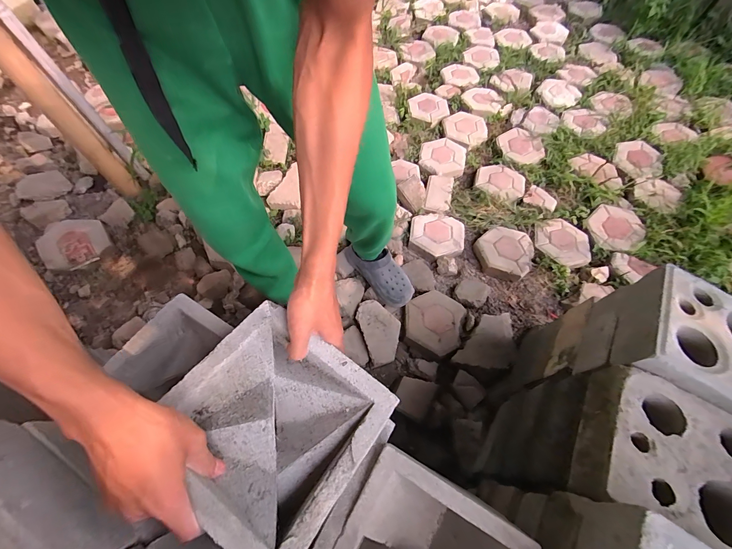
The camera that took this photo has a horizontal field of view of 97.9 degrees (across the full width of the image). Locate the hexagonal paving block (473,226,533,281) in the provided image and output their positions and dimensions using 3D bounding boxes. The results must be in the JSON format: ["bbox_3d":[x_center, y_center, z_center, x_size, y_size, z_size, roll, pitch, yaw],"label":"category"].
[{"bbox_3d":[0.499,-0.089,1.149,0.195,0.052,0.216,26,64,14],"label":"hexagonal paving block"}]

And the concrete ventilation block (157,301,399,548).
[{"bbox_3d":[-0.097,0.166,0.360,0.197,0.093,0.194,31,65,16],"label":"concrete ventilation block"}]

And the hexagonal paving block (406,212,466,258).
[{"bbox_3d":[0.262,-0.146,1.182,0.193,0.046,0.202,11,61,6],"label":"hexagonal paving block"}]

